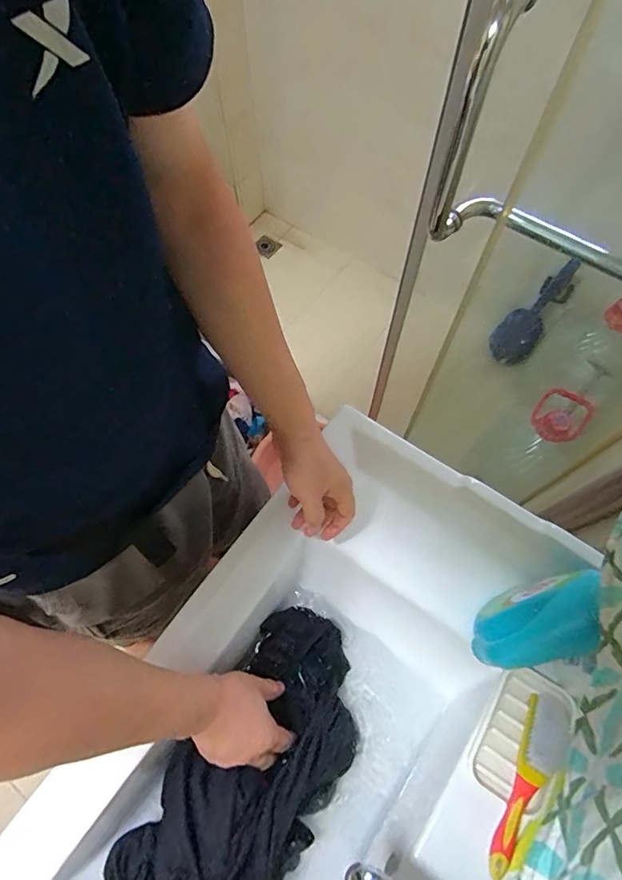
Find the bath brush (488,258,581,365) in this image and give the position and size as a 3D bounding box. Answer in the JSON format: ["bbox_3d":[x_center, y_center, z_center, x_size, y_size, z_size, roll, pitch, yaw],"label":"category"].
[{"bbox_3d":[0.718,-0.408,1.501,0.030,0.400,0.154,-18,60,-27],"label":"bath brush"}]

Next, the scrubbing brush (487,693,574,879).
[{"bbox_3d":[0.220,0.348,0.473,0.037,0.048,0.173,28,70,12],"label":"scrubbing brush"}]

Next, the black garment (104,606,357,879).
[{"bbox_3d":[-0.060,0.394,0.559,0.177,0.079,0.351,30,57,13],"label":"black garment"}]

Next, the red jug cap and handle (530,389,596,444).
[{"bbox_3d":[0.567,-0.055,1.047,0.116,0.040,0.128,16,73,45],"label":"red jug cap and handle"}]

